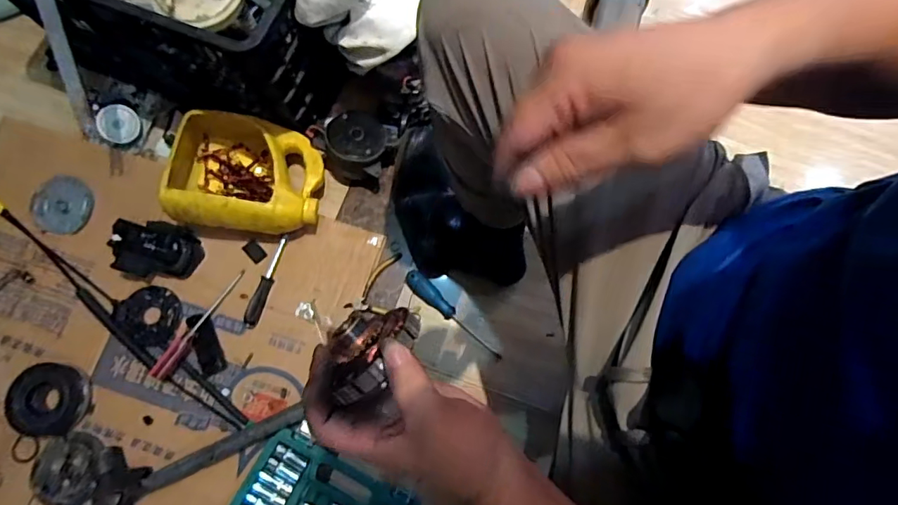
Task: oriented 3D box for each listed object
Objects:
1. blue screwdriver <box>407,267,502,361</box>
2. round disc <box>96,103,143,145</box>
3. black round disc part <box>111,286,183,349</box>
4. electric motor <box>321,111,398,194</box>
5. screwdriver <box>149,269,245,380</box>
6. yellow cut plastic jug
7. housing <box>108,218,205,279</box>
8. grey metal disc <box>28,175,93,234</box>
[{"bbox_3d":[0.007,0.100,0.790,0.194,0.022,0.030,42,80,9],"label":"blue screwdriver"},{"bbox_3d":[-0.564,-0.220,0.846,0.065,0.010,0.063,-2,100,-12],"label":"round disc"},{"bbox_3d":[-0.475,0.099,0.790,0.098,0.006,0.087,38,80,8],"label":"black round disc part"},{"bbox_3d":[-0.147,-0.178,0.828,0.115,0.086,0.114,13,76,2],"label":"electric motor"},{"bbox_3d":[-0.394,0.109,0.778,0.024,0.025,0.199,31,79,7],"label":"screwdriver"},{"bbox_3d":[-0.318,-0.124,0.787,0.220,0.111,0.180,3,77,1],"label":"yellow cut plastic jug"},{"bbox_3d":[-0.462,-0.006,0.780,0.122,0.065,0.082,0,77,0],"label":"housing"},{"bbox_3d":[-0.640,-0.079,0.821,0.100,0.010,0.093,0,77,0],"label":"grey metal disc"}]

